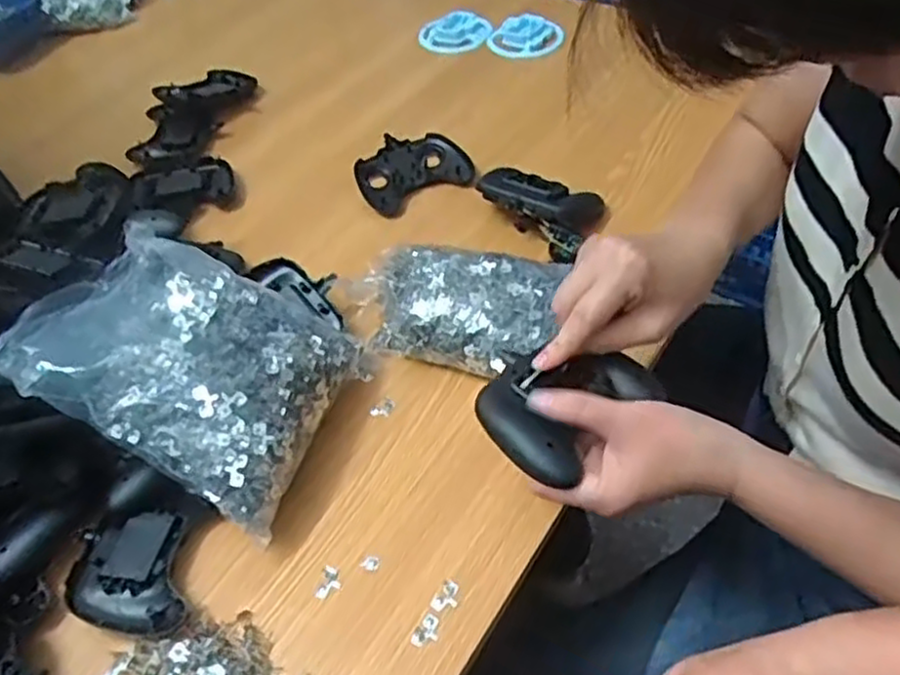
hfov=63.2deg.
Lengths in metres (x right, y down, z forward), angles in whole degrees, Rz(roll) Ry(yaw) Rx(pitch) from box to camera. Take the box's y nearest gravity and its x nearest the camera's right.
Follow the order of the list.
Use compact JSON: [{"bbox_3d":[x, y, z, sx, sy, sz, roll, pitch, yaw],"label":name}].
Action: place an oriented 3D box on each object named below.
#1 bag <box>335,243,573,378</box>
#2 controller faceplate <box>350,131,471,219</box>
[{"bbox_3d":[0.007,-0.029,0.616,0.186,0.057,0.118,19,54,22],"label":"bag"},{"bbox_3d":[-0.040,-0.178,0.770,0.116,0.024,0.087,-22,48,-13],"label":"controller faceplate"}]

